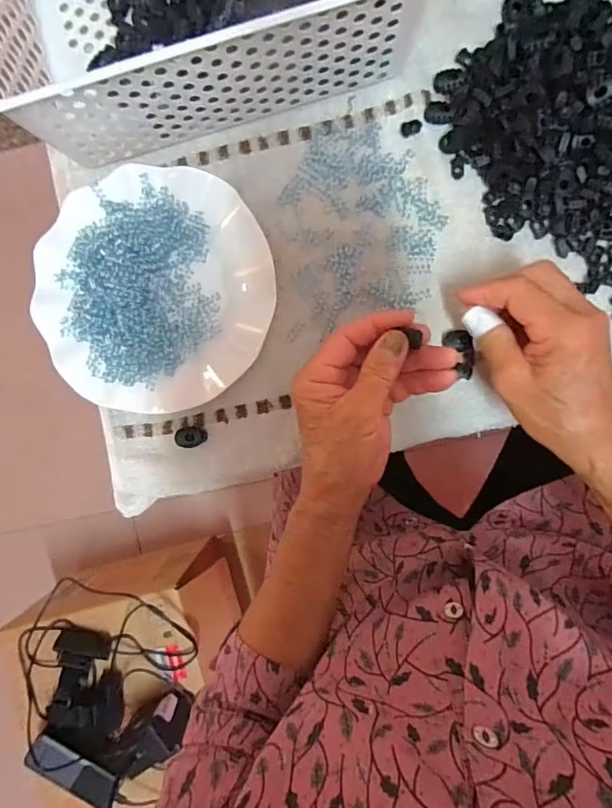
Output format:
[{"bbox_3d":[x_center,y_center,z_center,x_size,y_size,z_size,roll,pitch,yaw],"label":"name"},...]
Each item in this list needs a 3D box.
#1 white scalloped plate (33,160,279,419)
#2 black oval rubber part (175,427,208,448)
[{"bbox_3d":[-0.116,-0.087,0.379,0.177,0.030,0.180,0,93,4],"label":"white scalloped plate"},{"bbox_3d":[-0.092,0.026,0.392,0.025,0.007,0.017,-8,92,4],"label":"black oval rubber part"}]

